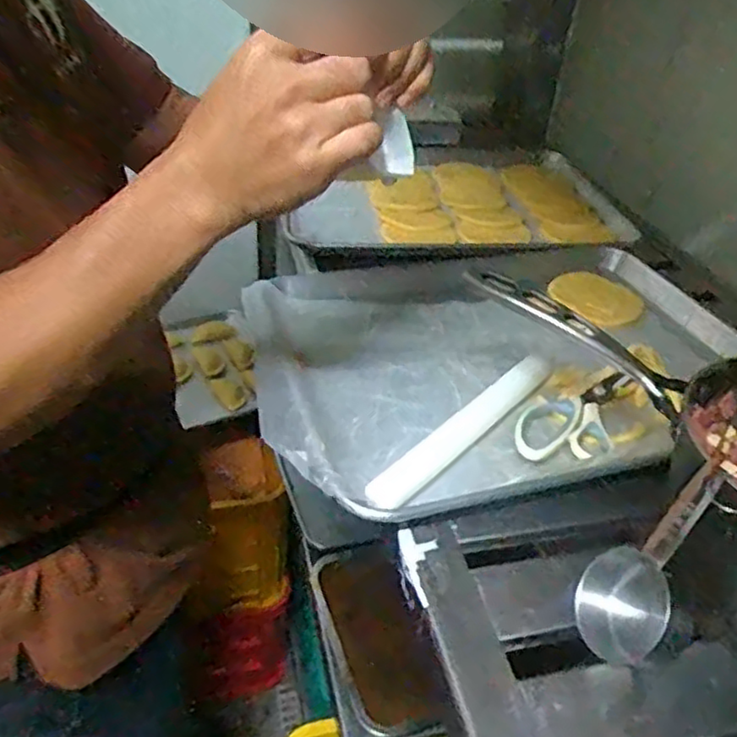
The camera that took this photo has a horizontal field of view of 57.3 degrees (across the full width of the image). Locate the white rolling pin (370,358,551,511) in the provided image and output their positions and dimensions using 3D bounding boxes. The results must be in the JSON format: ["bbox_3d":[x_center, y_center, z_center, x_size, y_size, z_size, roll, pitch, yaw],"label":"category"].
[{"bbox_3d":[0.081,0.045,0.545,0.025,0.022,0.242,29,42,29],"label":"white rolling pin"}]

